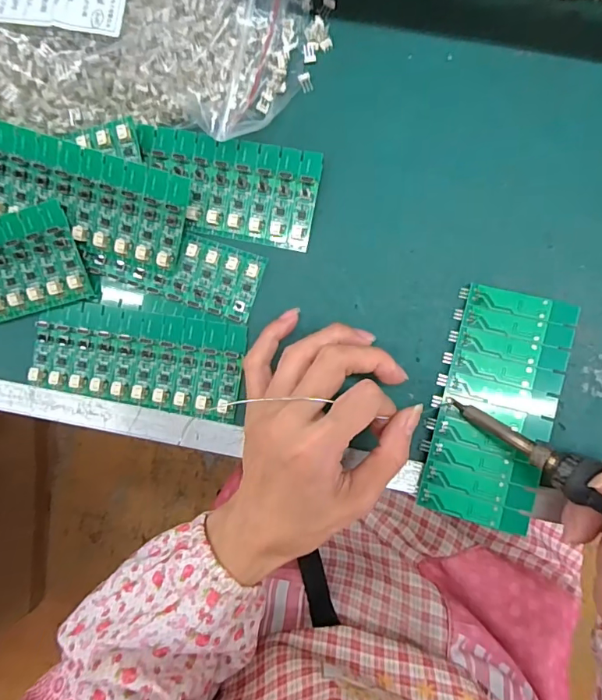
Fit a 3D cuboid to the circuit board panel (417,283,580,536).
[{"bbox_3d":[0.118,0.033,0.280,0.062,0.010,0.136,15,86,5],"label":"circuit board panel"}]

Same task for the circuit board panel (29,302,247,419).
[{"bbox_3d":[-0.105,0.003,0.304,0.135,0.005,0.058,10,88,5],"label":"circuit board panel"}]

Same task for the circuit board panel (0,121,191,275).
[{"bbox_3d":[-0.141,-0.097,0.296,0.137,0.005,0.058,17,107,-2],"label":"circuit board panel"}]

